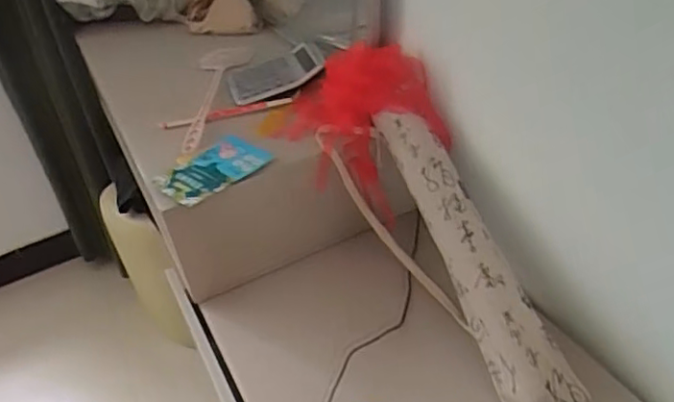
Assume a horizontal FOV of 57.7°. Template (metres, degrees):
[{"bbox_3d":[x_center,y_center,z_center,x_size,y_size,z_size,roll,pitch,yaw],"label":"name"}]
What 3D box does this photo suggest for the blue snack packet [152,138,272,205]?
[{"bbox_3d":[-0.182,-0.046,0.881,0.149,0.017,0.107,-34,42,-30],"label":"blue snack packet"}]

